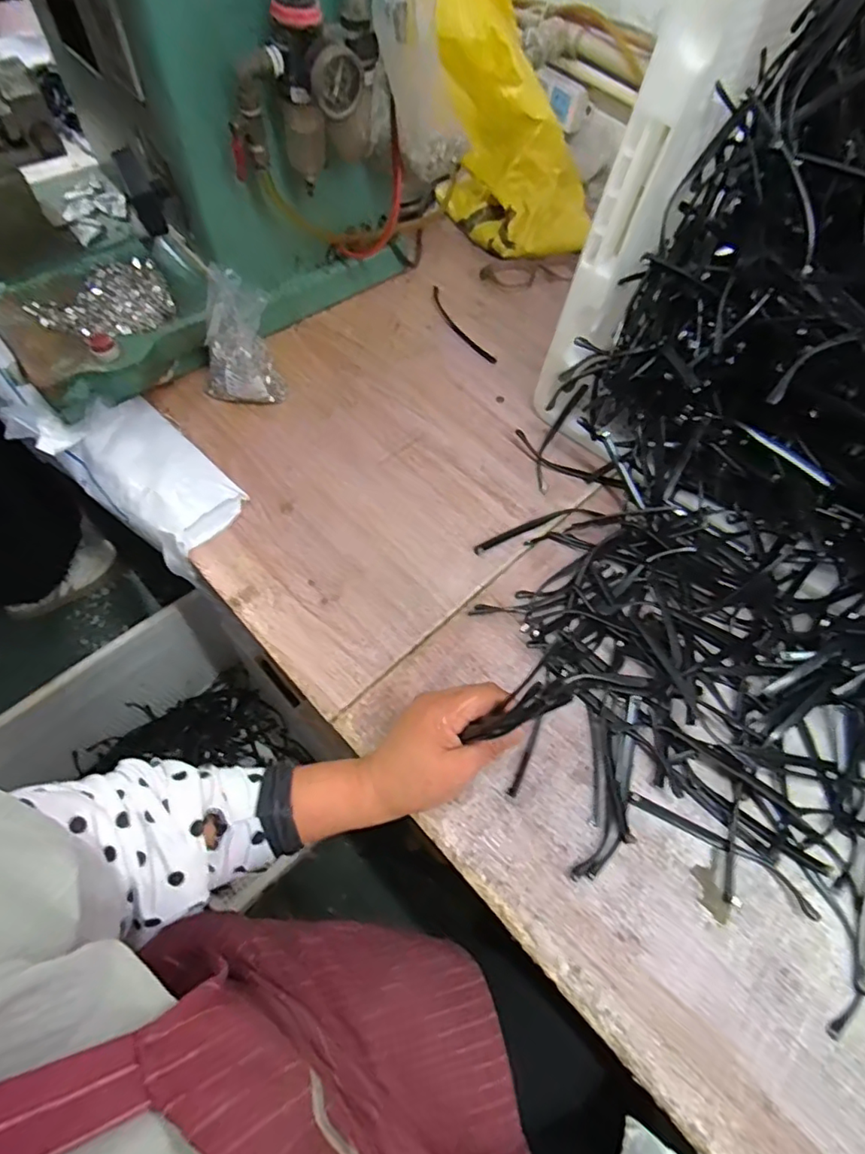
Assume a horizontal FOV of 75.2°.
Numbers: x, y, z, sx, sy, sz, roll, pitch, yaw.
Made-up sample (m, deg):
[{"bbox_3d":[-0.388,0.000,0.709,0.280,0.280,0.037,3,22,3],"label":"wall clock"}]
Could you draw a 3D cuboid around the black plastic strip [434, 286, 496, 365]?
[{"bbox_3d":[0.030,-0.288,0.640,0.020,0.004,0.137,-24,66,-16],"label":"black plastic strip"}]

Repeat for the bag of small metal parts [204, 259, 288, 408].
[{"bbox_3d":[-0.182,-0.219,0.537,0.072,0.104,0.066,25,63,9],"label":"bag of small metal parts"}]

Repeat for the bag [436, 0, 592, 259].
[{"bbox_3d":[0.063,-0.555,0.660,0.111,0.323,0.119,-34,35,-20],"label":"bag"}]

